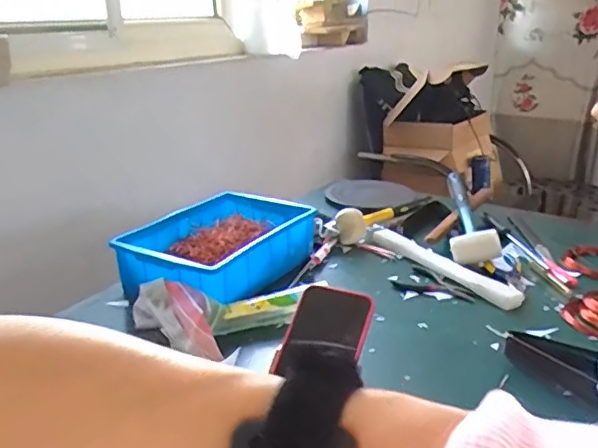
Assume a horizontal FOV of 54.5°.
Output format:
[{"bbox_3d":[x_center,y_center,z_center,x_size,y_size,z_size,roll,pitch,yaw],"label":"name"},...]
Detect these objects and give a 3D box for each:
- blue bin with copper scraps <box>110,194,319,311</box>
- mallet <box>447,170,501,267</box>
[{"bbox_3d":[-0.120,0.034,0.927,0.212,0.071,0.300,11,24,28],"label":"blue bin with copper scraps"},{"bbox_3d":[0.296,-0.015,1.032,0.074,0.079,0.241,1,21,6],"label":"mallet"}]

